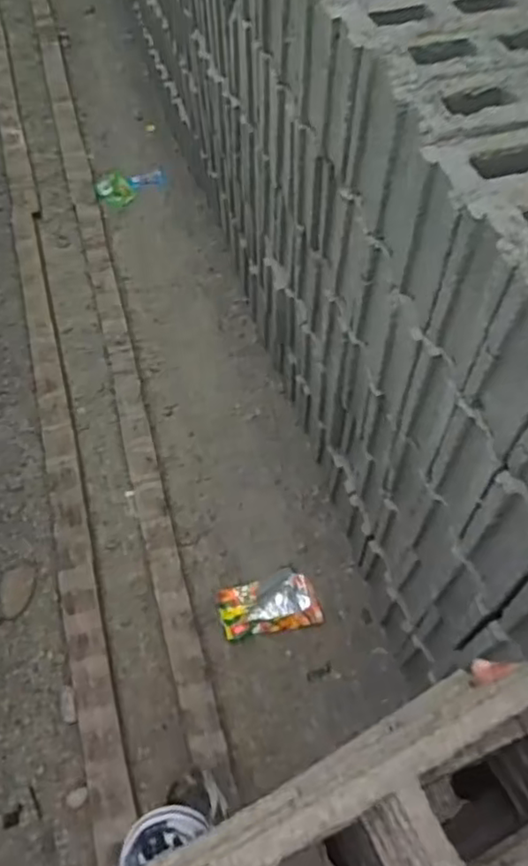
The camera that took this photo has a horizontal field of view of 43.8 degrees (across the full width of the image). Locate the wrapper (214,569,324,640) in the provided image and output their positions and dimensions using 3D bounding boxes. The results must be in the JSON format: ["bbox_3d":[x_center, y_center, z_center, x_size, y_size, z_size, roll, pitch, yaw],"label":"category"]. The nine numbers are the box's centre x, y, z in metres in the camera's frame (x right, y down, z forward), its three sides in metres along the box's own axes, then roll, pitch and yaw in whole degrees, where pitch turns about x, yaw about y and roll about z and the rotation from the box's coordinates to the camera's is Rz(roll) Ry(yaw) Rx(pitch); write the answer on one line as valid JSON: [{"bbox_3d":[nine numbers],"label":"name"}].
[{"bbox_3d":[0.012,0.369,1.424,0.213,0.013,0.128,-7,60,-9],"label":"wrapper"}]

